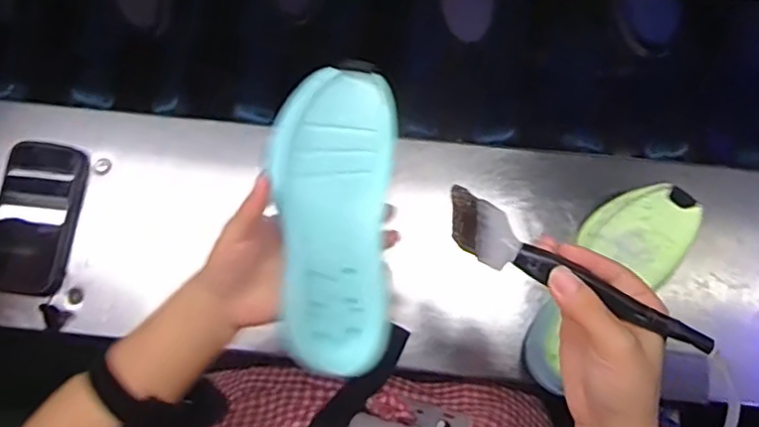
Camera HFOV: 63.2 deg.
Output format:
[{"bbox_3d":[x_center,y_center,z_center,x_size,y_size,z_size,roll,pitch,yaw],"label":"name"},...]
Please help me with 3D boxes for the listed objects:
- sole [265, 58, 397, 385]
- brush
[{"bbox_3d":[-0.025,0.006,0.417,0.082,0.028,0.199,-3,102,-23],"label":"sole"},{"bbox_3d":[0.111,0.042,0.365,0.170,0.007,0.032,32,106,6],"label":"brush"}]

